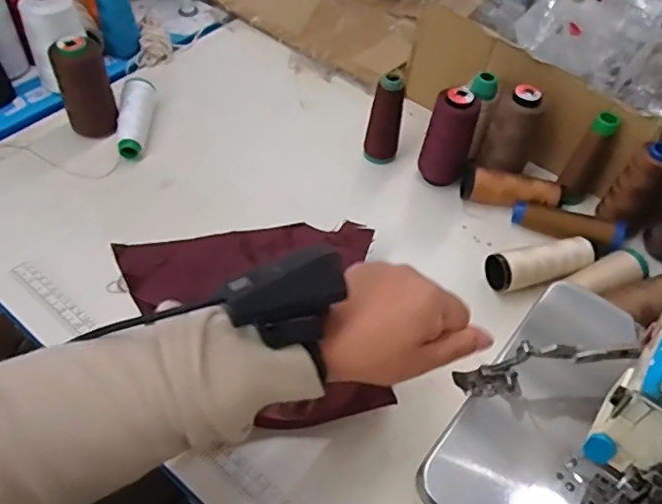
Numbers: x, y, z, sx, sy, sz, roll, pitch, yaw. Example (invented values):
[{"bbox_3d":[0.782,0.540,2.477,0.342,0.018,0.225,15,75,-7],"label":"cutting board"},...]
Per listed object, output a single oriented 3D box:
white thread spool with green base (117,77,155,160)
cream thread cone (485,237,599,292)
[{"bbox_3d":[-0.232,-0.161,0.657,0.033,0.036,0.108,-2,52,-6],"label":"white thread spool with green base"},{"bbox_3d":[0.213,0.015,0.563,0.114,0.037,0.036,-8,53,-10],"label":"cream thread cone"}]

